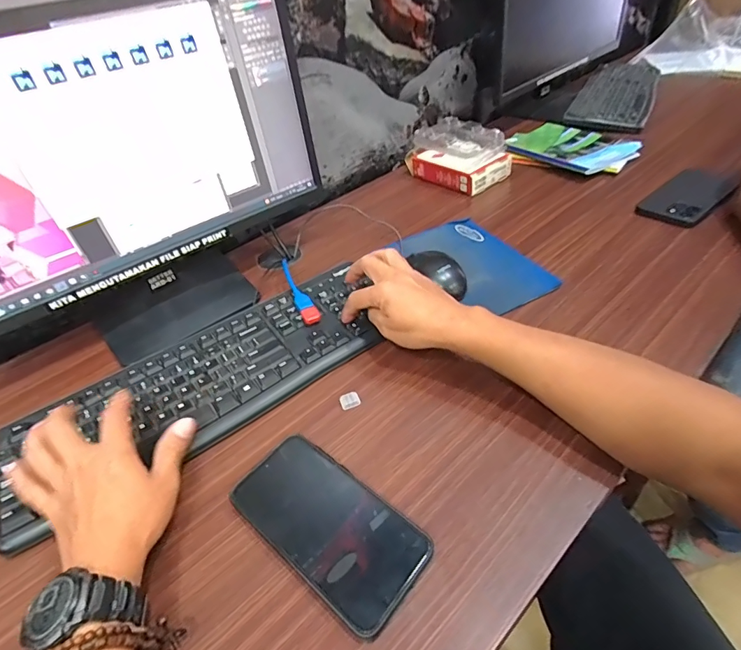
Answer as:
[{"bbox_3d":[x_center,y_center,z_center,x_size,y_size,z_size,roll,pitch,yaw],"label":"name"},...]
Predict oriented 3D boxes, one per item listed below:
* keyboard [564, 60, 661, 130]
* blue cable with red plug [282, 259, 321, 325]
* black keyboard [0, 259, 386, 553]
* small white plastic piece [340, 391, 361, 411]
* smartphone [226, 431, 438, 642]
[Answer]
[{"bbox_3d":[0.552,-0.522,0.959,0.145,0.026,0.402,19,48,27],"label":"keyboard"},{"bbox_3d":[-0.092,-0.045,0.545,0.021,0.014,0.130,-21,46,-14],"label":"blue cable with red plug"},{"bbox_3d":[-0.175,0.057,0.466,0.393,0.020,0.154,-28,48,-20],"label":"black keyboard"},{"bbox_3d":[-0.021,0.075,0.434,0.020,0.004,0.017,-20,46,-14],"label":"small white plastic piece"},{"bbox_3d":[-0.034,0.155,0.342,0.157,0.015,0.080,29,54,31],"label":"smartphone"}]

